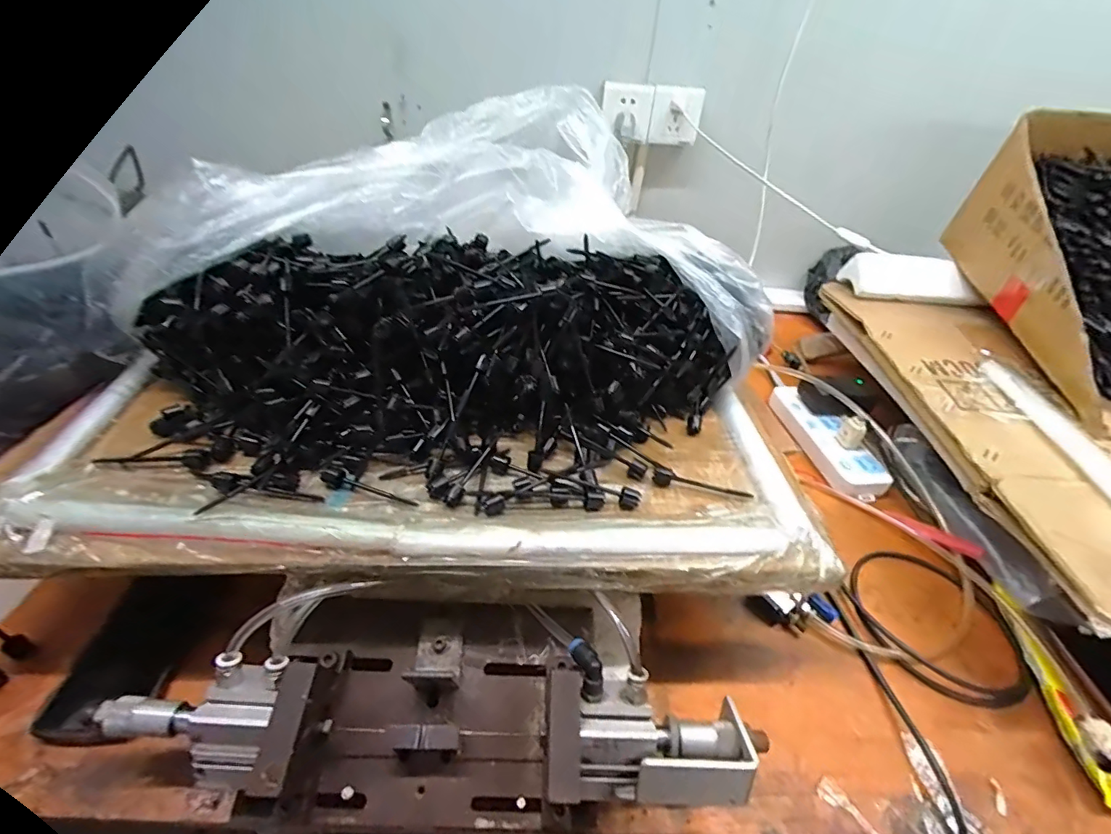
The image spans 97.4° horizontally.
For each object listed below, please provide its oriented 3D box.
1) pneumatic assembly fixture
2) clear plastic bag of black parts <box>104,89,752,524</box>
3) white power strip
[{"bbox_3d":[-0.083,0.195,0.365,0.426,0.094,0.154,4,38,-3],"label":"pneumatic assembly fixture"},{"bbox_3d":[-0.085,-0.128,0.480,0.602,0.213,0.385,-2,39,-10],"label":"clear plastic bag of black parts"},{"bbox_3d":[0.376,0.029,0.695,0.068,0.032,0.204,-5,39,-14],"label":"white power strip"}]

